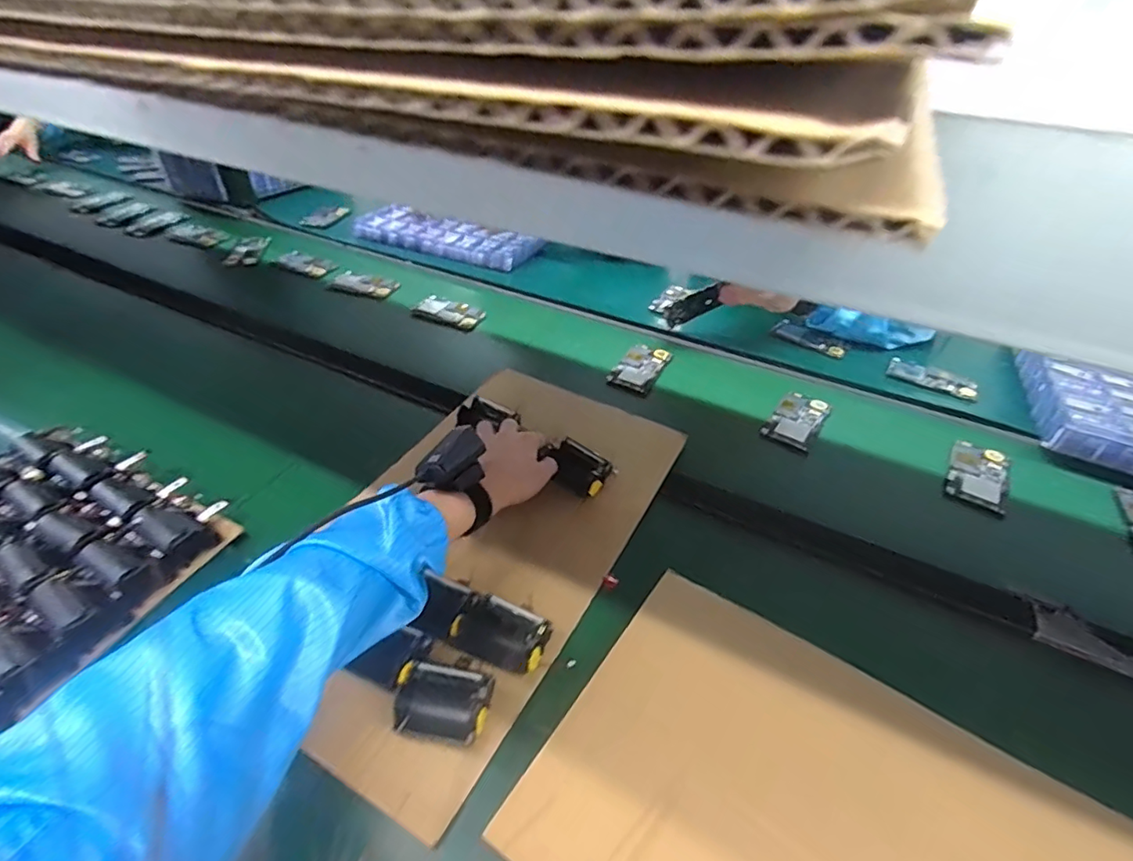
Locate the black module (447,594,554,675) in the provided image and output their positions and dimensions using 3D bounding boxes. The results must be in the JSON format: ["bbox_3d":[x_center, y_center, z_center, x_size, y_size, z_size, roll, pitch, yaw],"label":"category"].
[{"bbox_3d":[-0.055,0.184,0.495,0.081,0.036,0.058,15,42,15],"label":"black module"}]

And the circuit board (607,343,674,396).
[{"bbox_3d":[0.119,-0.102,0.860,0.067,0.010,0.125,20,43,20],"label":"circuit board"}]

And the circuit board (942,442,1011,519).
[{"bbox_3d":[0.531,0.057,0.703,0.065,0.006,0.127,24,45,24],"label":"circuit board"}]

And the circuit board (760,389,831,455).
[{"bbox_3d":[0.330,-0.018,0.775,0.067,0.005,0.126,26,46,26],"label":"circuit board"}]

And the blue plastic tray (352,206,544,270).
[{"bbox_3d":[-0.252,-0.425,1.178,0.391,0.036,0.187,14,42,14],"label":"blue plastic tray"}]

